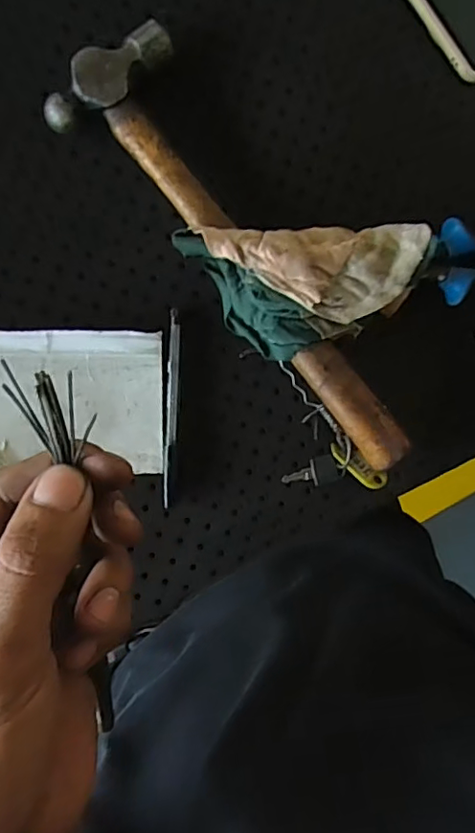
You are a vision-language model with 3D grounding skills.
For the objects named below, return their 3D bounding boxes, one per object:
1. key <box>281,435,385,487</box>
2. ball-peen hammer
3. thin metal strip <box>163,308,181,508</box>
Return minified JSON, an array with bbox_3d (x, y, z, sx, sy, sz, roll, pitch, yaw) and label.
[{"bbox_3d":[0.071,0.032,0.404,0.070,0.018,0.035,1,93,-9],"label":"key"},{"bbox_3d":[-0.004,-0.095,0.380,0.089,0.041,0.330,-33,98,-6],"label":"ball-peen hammer"},{"bbox_3d":[-0.046,-0.006,0.392,0.009,0.009,0.135,3,93,-9],"label":"thin metal strip"}]

